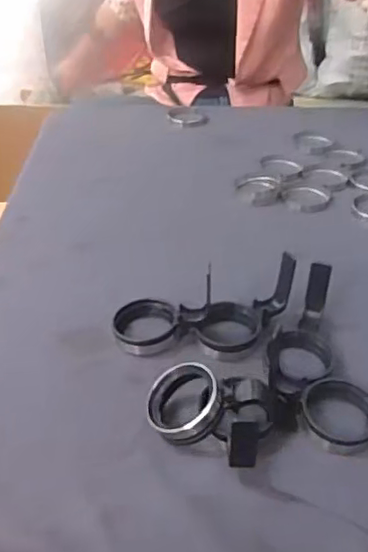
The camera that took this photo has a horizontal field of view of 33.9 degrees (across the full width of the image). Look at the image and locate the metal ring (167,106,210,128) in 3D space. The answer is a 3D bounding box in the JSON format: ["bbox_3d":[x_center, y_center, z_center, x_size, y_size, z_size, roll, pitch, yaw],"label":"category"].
[{"bbox_3d":[0.008,-0.291,1.108,0.074,0.014,0.074,0,37,0],"label":"metal ring"}]

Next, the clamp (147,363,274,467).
[{"bbox_3d":[0.021,0.114,0.532,0.117,0.067,0.083,15,41,18],"label":"clamp"}]

